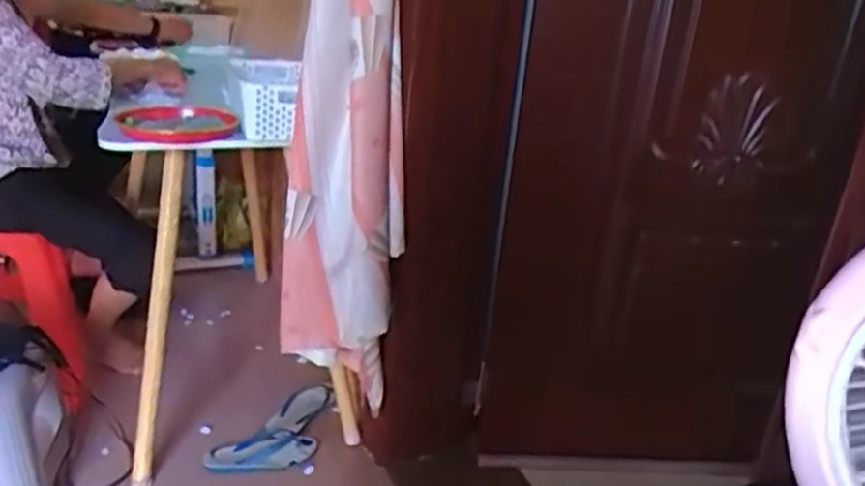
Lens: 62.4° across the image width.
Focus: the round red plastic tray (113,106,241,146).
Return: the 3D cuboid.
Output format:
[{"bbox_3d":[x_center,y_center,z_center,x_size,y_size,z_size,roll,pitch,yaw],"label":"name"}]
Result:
[{"bbox_3d":[-0.471,-0.220,1.327,0.209,0.031,0.214,4,26,-2],"label":"round red plastic tray"}]

